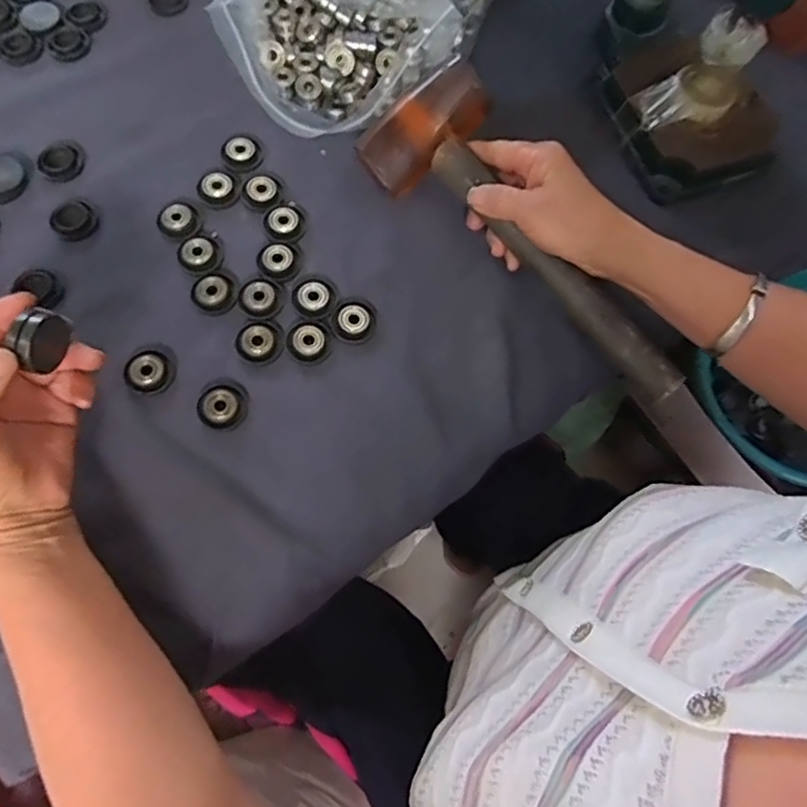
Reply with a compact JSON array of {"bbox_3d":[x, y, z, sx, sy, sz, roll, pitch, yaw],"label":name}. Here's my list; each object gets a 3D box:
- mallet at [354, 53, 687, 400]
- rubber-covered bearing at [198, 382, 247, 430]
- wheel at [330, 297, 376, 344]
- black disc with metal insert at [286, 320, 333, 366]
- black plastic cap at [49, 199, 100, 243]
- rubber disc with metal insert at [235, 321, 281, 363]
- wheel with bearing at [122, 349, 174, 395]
[{"bbox_3d":[0.099,-0.126,0.441,0.286,0.050,0.095,44,74,5],"label":"mallet"},{"bbox_3d":[-0.123,0.001,0.406,0.030,0.009,0.031,1,70,-3],"label":"rubber-covered bearing"},{"bbox_3d":[-0.036,-0.061,0.436,0.032,0.006,0.035,1,70,-3],"label":"wheel"},{"bbox_3d":[-0.067,-0.044,0.426,0.030,0.006,0.031,1,70,-3],"label":"black disc with metal insert"},{"bbox_3d":[-0.247,-0.139,0.451,0.036,0.006,0.032,40,72,11],"label":"black plastic cap"},{"bbox_3d":[-0.102,-0.043,0.424,0.030,0.007,0.026,-37,76,-15],"label":"rubber disc with metal insert"},{"bbox_3d":[-0.174,-0.023,0.411,0.028,0.010,0.031,31,71,8],"label":"wheel with bearing"}]

